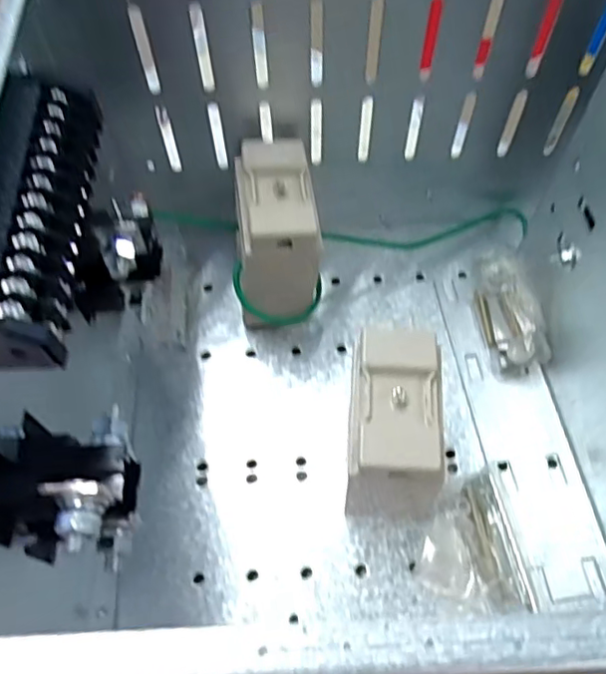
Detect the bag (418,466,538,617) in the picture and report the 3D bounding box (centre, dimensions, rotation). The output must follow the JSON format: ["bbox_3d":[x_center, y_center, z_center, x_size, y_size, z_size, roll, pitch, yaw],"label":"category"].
[{"bbox_3d":[0.077,0.097,0.279,0.046,0.010,0.061,-10,61,-4],"label":"bag"}]

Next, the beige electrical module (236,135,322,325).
[{"bbox_3d":[-0.014,-0.047,0.315,0.041,0.079,0.069,-6,61,-2],"label":"beige electrical module"}]

